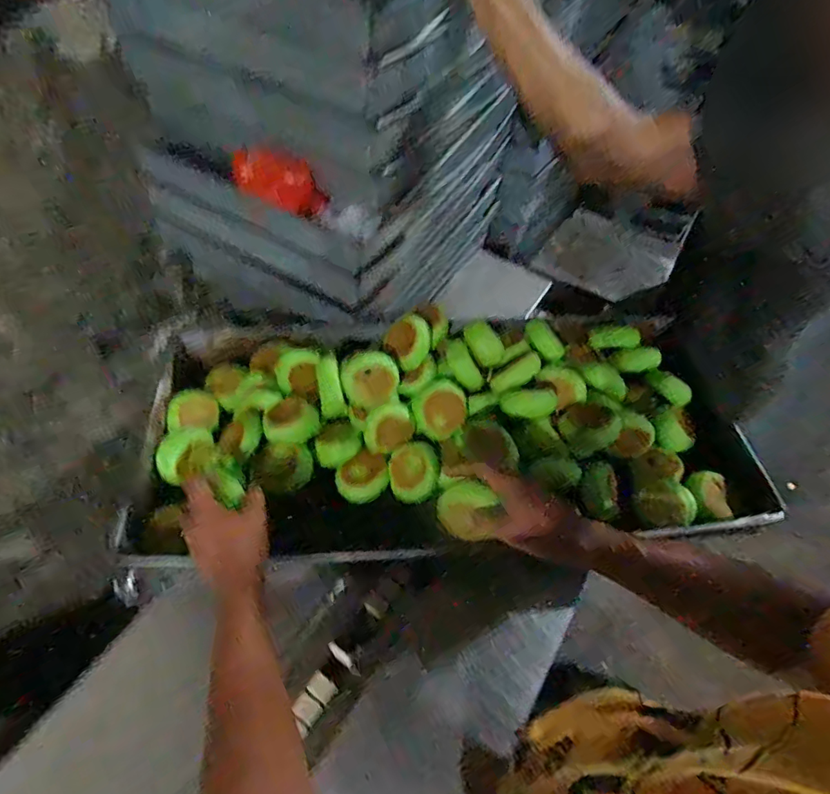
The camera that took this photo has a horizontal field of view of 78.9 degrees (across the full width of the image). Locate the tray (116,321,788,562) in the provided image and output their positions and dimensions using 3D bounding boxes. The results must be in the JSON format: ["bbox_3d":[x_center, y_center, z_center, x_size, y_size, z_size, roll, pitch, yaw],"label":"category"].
[{"bbox_3d":[0.040,0.026,0.720,0.804,0.124,0.367,0,54,-4],"label":"tray"}]

